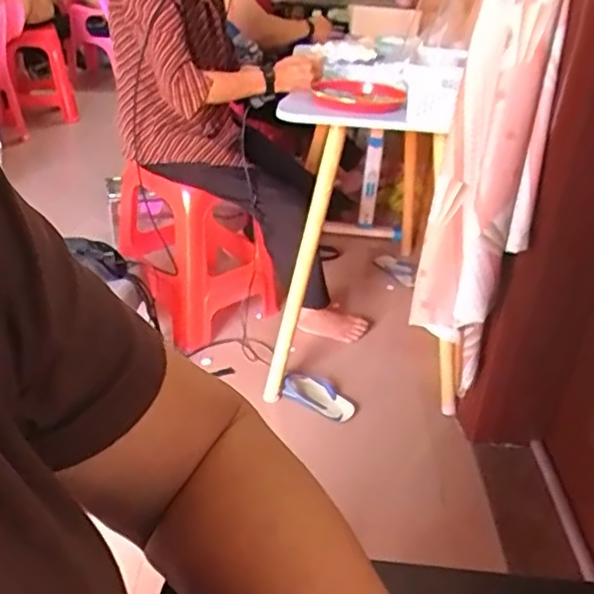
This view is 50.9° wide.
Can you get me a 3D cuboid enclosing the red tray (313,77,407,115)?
[{"bbox_3d":[0.130,-0.430,1.339,0.194,0.034,0.226,7,33,6],"label":"red tray"}]

